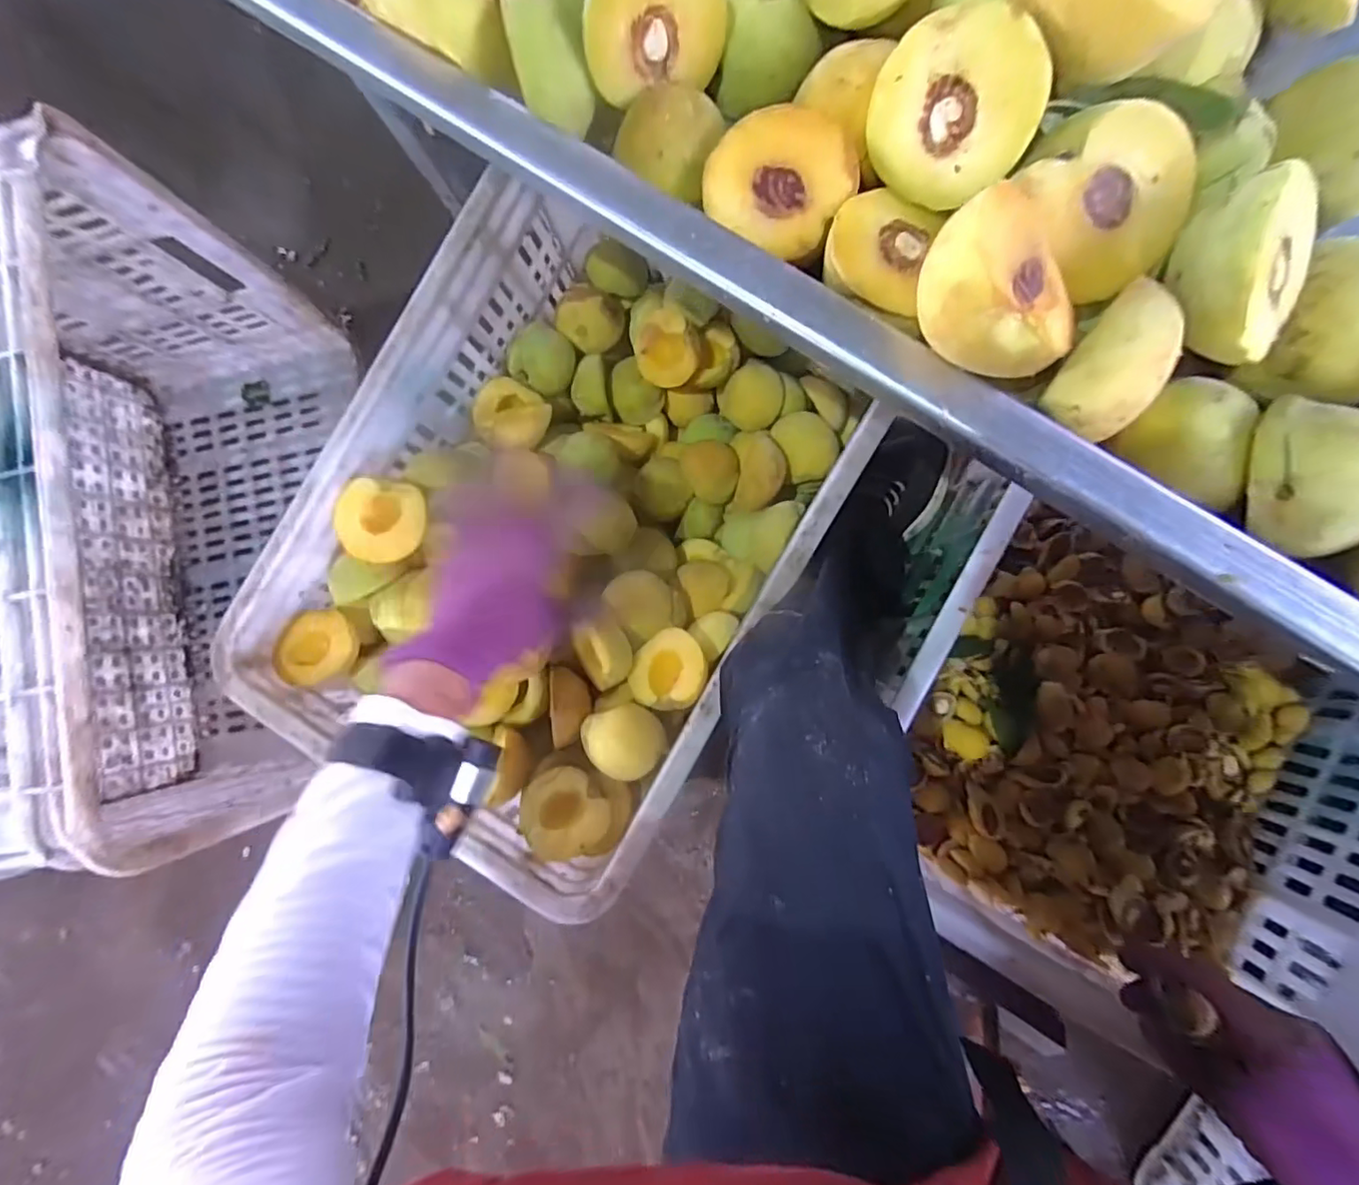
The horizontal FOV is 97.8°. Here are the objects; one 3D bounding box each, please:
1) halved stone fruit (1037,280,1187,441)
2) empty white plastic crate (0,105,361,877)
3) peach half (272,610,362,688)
[{"bbox_3d":[0.165,-0.084,0.220,0.037,0.025,0.046,37,90,6],"label":"halved stone fruit"},{"bbox_3d":[-0.513,-0.052,0.556,0.276,0.356,0.513,-10,86,4],"label":"empty white plastic crate"},{"bbox_3d":[-0.294,0.046,0.487,0.060,0.029,0.058,0,87,5],"label":"peach half"}]

